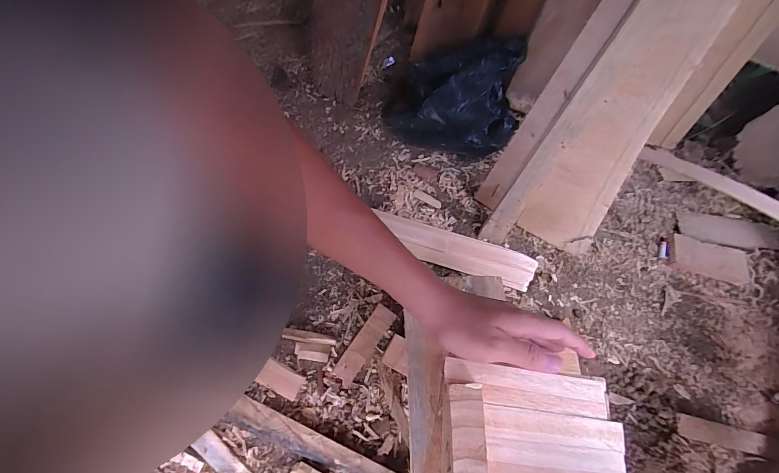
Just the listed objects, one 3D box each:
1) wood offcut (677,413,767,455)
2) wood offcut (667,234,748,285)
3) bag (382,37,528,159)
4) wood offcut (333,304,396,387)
[{"bbox_3d":[0.414,0.249,0.461,0.101,0.010,0.026,13,66,5],"label":"wood offcut"},{"bbox_3d":[0.492,0.034,0.563,0.117,0.015,0.054,16,67,6],"label":"wood offcut"},{"bbox_3d":[0.107,-0.239,0.607,0.221,0.125,0.159,17,67,6],"label":"bag"},{"bbox_3d":[-0.033,0.145,0.497,0.028,0.017,0.111,32,69,13],"label":"wood offcut"}]

